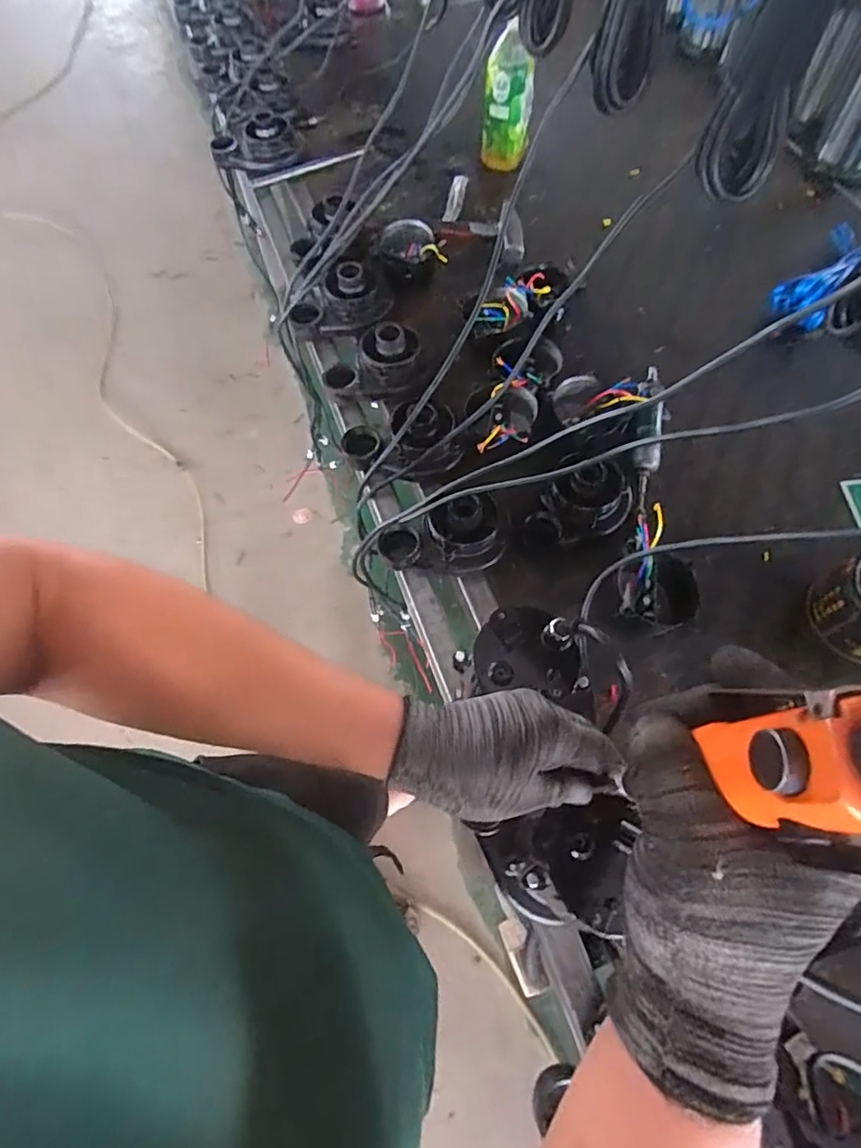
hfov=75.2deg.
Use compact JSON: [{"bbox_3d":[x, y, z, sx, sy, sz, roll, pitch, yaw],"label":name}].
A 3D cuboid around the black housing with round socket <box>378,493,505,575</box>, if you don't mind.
[{"bbox_3d":[0.014,-0.038,0.702,0.152,0.059,0.081,-11,66,-3],"label":"black housing with round socket"}]

